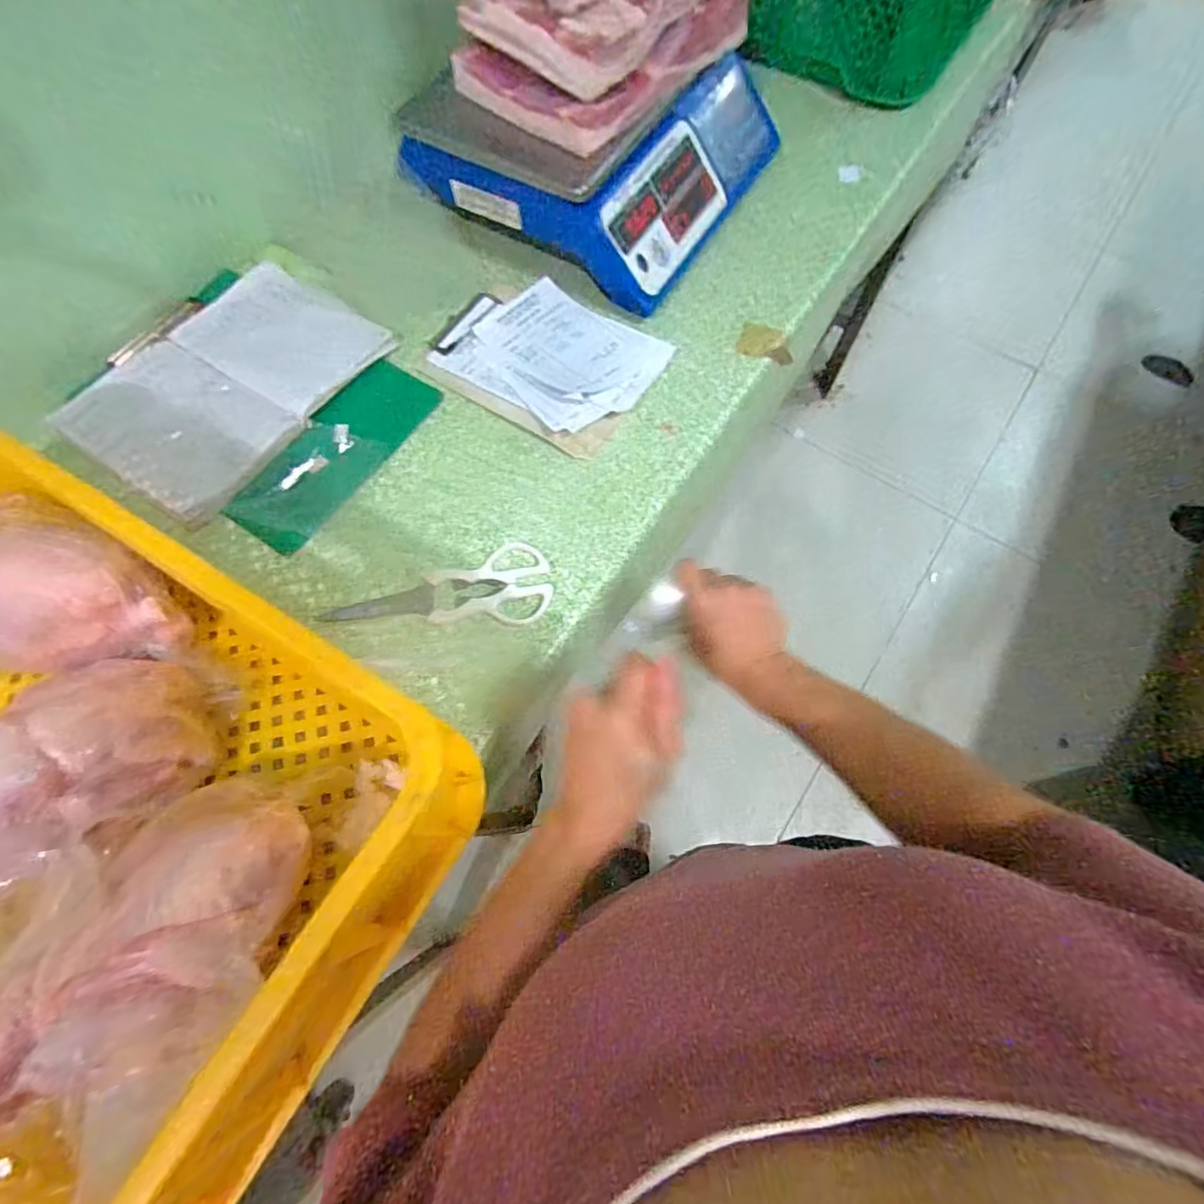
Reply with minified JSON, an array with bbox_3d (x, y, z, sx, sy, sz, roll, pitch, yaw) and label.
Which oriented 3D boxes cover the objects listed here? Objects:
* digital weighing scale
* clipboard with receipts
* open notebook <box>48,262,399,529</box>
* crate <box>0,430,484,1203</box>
[{"bbox_3d":[0.000,-0.519,0.639,0.307,0.118,0.327,30,72,13],"label":"digital weighing scale"},{"bbox_3d":[-0.059,-0.259,0.596,0.221,0.025,0.158,35,73,14],"label":"clipboard with receipts"},{"bbox_3d":[-0.382,-0.230,0.581,0.213,0.031,0.281,31,72,13],"label":"open notebook"},{"bbox_3d":[-0.374,0.119,0.363,0.513,0.185,0.339,30,72,13],"label":"crate"}]

